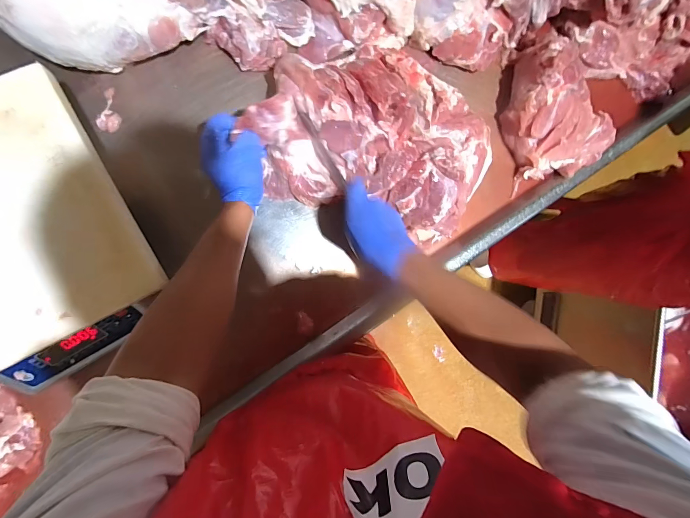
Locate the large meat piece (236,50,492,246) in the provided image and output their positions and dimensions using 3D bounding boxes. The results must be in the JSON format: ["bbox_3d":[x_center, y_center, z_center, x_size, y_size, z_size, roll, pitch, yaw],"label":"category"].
[{"bbox_3d":[0.059,-0.190,0.531,0.367,0.104,0.261,16,88,-9],"label":"large meat piece"}]

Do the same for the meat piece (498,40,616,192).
[{"bbox_3d":[0.402,-0.273,0.596,0.205,0.079,0.238,-12,92,-9],"label":"meat piece"}]

